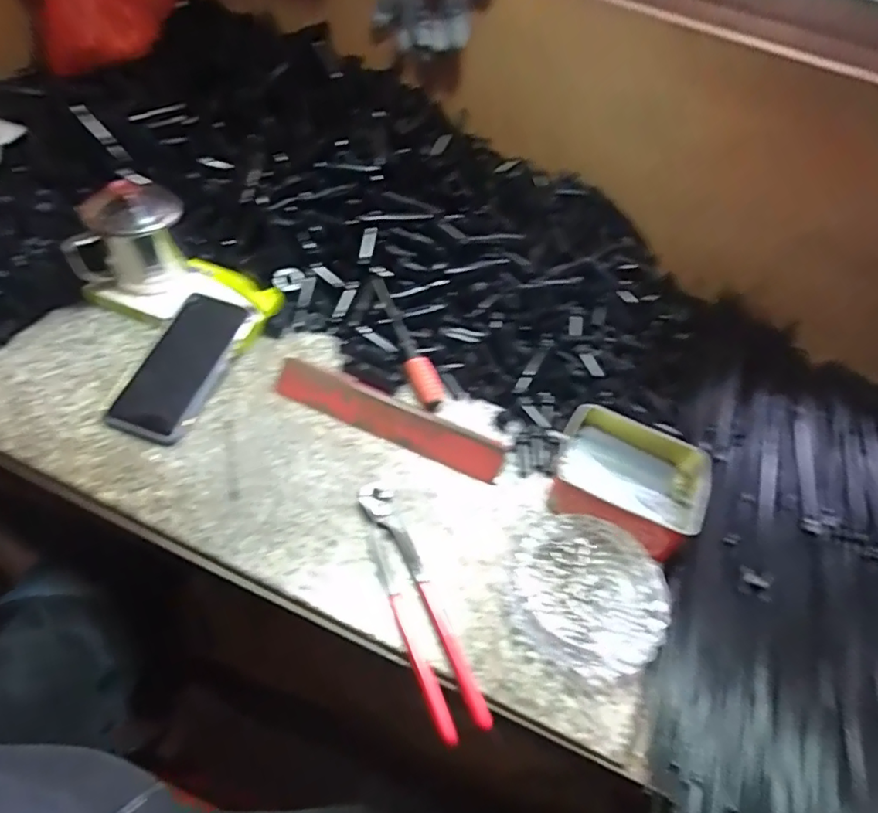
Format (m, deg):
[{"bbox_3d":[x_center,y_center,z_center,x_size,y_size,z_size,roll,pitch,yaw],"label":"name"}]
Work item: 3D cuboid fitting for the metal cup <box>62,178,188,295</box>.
[{"bbox_3d":[-0.314,-0.174,0.574,0.103,0.096,0.103,5,51,-7],"label":"metal cup"}]

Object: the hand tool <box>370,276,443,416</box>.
[{"bbox_3d":[-0.035,-0.069,0.594,0.031,0.031,0.162,-18,57,-23],"label":"hand tool"}]

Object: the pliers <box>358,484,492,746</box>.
[{"bbox_3d":[-0.019,0.148,0.436,0.038,0.014,0.199,-14,56,-21],"label":"pliers"}]

